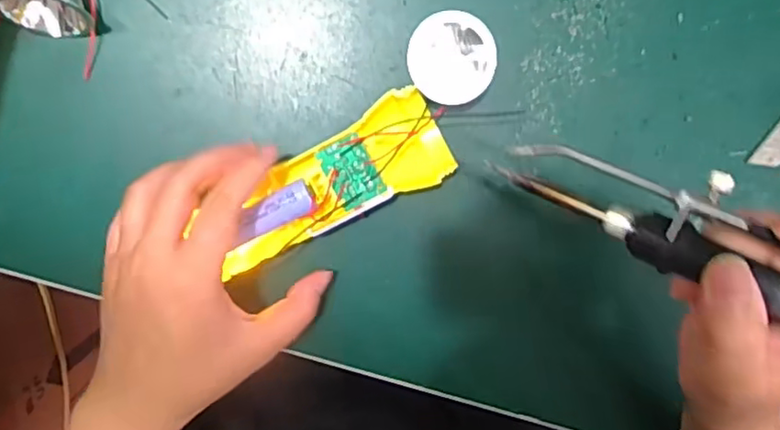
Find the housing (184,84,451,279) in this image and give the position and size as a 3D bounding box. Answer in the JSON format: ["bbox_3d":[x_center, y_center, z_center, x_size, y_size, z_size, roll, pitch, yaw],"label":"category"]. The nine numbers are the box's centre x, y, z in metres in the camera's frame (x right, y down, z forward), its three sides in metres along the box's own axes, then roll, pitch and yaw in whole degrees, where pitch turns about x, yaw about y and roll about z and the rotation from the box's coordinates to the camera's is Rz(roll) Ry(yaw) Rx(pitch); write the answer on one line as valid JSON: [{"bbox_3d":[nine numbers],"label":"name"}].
[{"bbox_3d":[-0.030,-0.015,0.332,0.134,0.029,0.049,-32,98,-5],"label":"housing"}]

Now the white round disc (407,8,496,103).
[{"bbox_3d":[0.031,-0.082,0.330,0.044,0.027,0.045,0,97,-3],"label":"white round disc"}]

